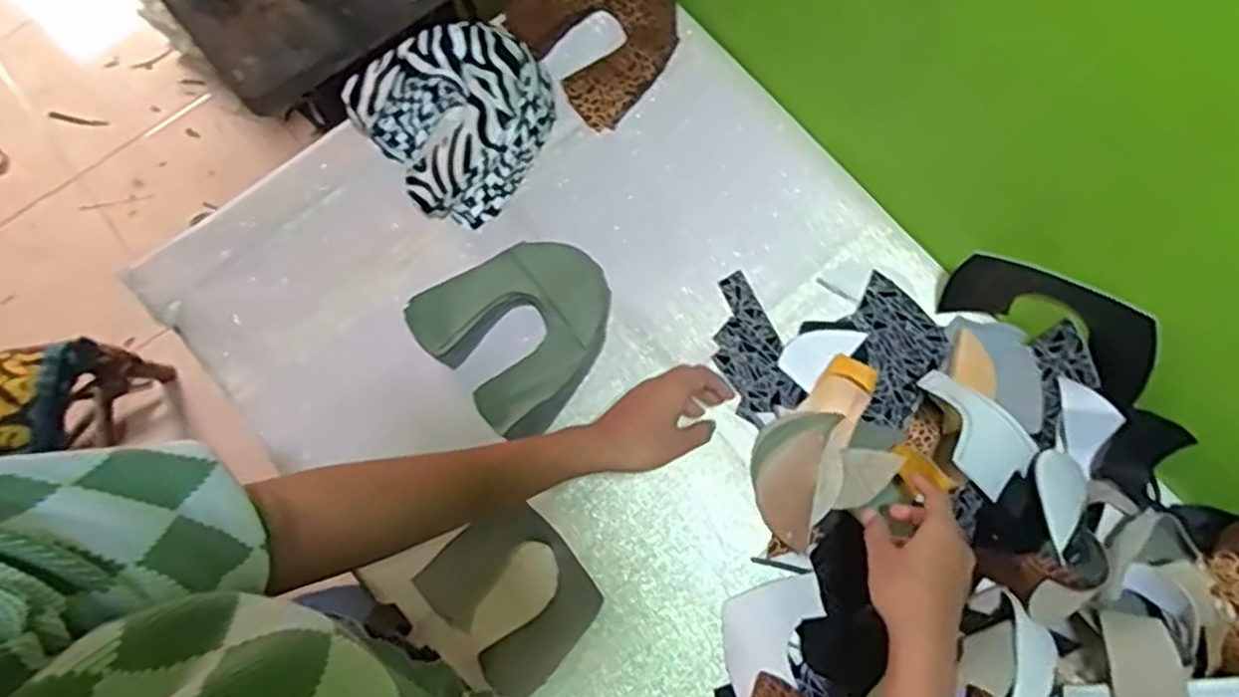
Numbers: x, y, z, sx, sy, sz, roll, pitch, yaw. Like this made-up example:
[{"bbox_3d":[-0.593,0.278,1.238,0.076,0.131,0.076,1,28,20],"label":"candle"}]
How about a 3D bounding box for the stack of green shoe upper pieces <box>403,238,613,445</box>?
[{"bbox_3d":[-0.088,-0.022,0.691,0.166,0.050,0.163,-41,79,-11],"label":"stack of green shoe upper pieces"}]

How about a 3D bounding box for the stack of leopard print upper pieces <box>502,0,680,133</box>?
[{"bbox_3d":[-0.013,-0.332,0.778,0.154,0.019,0.158,-39,87,-2],"label":"stack of leopard print upper pieces"}]

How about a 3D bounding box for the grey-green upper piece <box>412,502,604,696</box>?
[{"bbox_3d":[-0.090,0.214,0.647,0.118,0.004,0.139,-40,80,-7],"label":"grey-green upper piece"}]

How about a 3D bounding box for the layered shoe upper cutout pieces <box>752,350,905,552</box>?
[{"bbox_3d":[0.180,0.094,0.655,0.154,0.031,0.099,-42,80,-11],"label":"layered shoe upper cutout pieces"}]

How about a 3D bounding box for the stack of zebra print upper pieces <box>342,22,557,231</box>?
[{"bbox_3d":[-0.154,-0.234,0.735,0.181,0.079,0.176,-41,79,-11],"label":"stack of zebra print upper pieces"}]

